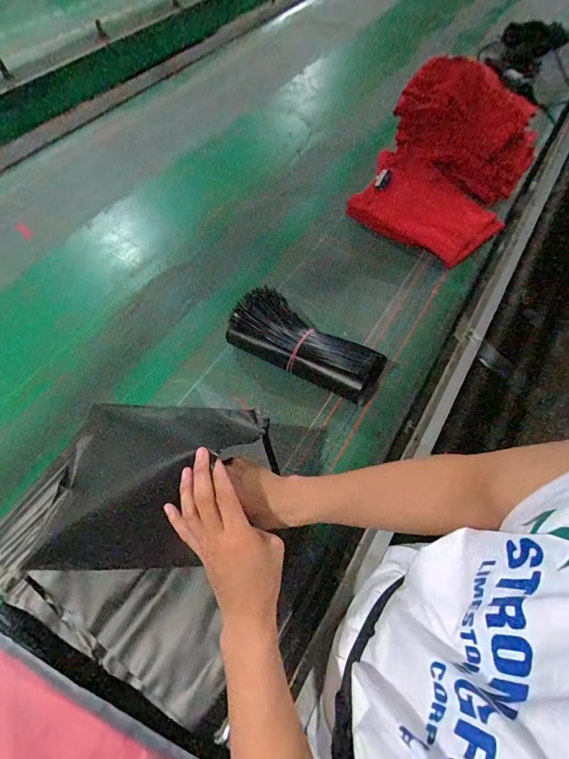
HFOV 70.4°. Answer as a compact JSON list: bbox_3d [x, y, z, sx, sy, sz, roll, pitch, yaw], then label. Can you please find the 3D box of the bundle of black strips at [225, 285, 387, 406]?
[{"bbox_3d":[0.038,-0.059,0.681,0.262,0.102,0.105,29,62,17],"label":"bundle of black strips"}]

